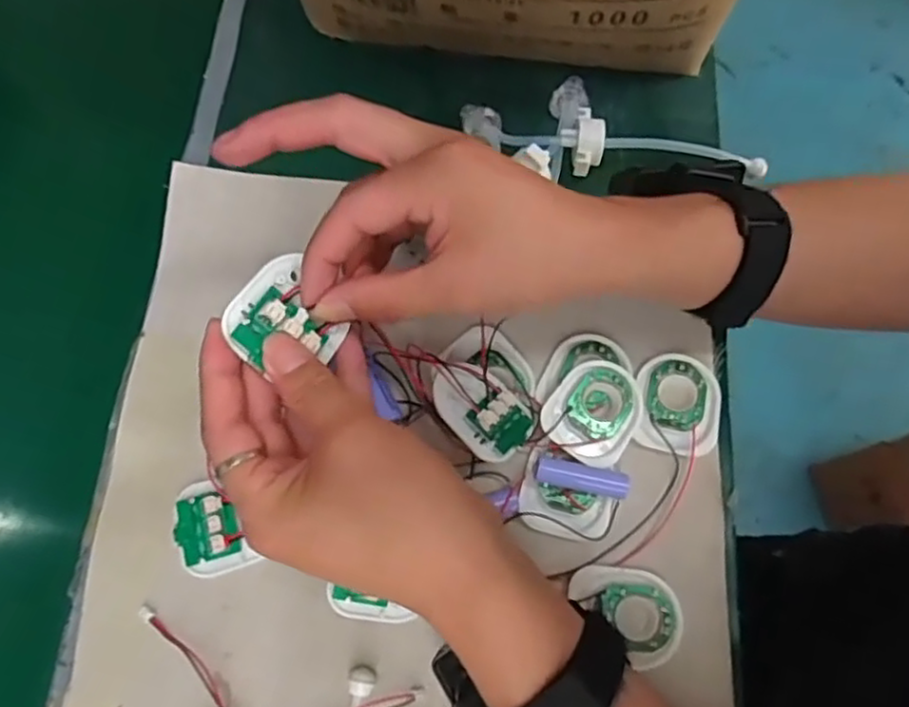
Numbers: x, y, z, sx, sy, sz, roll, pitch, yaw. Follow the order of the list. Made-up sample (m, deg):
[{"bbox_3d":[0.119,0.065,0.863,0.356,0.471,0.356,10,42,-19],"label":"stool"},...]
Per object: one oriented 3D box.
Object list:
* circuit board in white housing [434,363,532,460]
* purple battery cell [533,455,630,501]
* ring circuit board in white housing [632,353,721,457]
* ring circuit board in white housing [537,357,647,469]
[{"bbox_3d":[0.015,0.029,0.364,0.056,0.016,0.046,42,36,3],"label":"circuit board in white housing"},{"bbox_3d":[0.068,0.067,0.370,0.050,0.017,0.014,12,70,3],"label":"purple battery cell"},{"bbox_3d":[0.126,0.027,0.384,0.045,0.007,0.056,8,70,2],"label":"ring circuit board in white housing"},{"bbox_3d":[0.078,0.032,0.382,0.048,0.012,0.057,31,72,10],"label":"ring circuit board in white housing"}]

